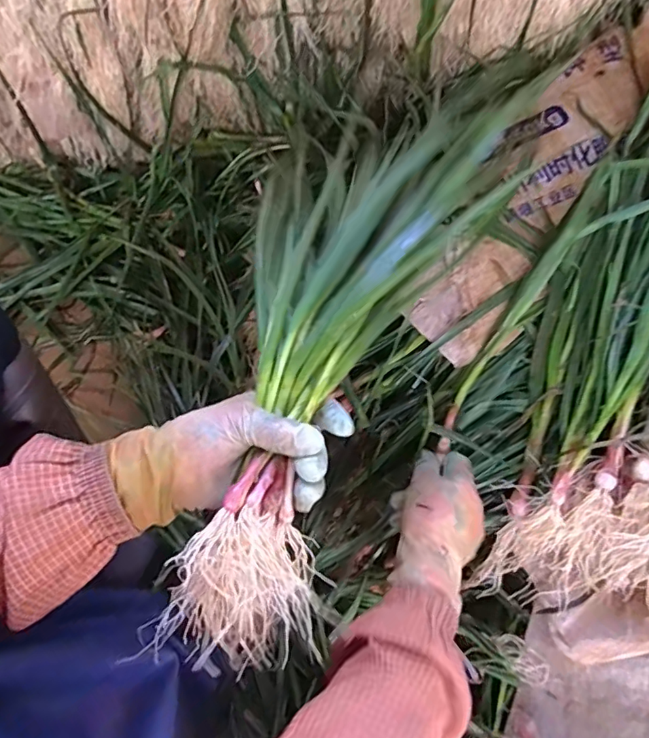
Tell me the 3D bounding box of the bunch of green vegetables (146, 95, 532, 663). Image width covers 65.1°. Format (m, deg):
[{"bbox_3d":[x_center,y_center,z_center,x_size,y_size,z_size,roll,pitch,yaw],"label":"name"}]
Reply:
[{"bbox_3d":[-0.001,-0.021,0.390,0.188,0.095,0.433,19,73,6],"label":"bunch of green vegetables"}]

